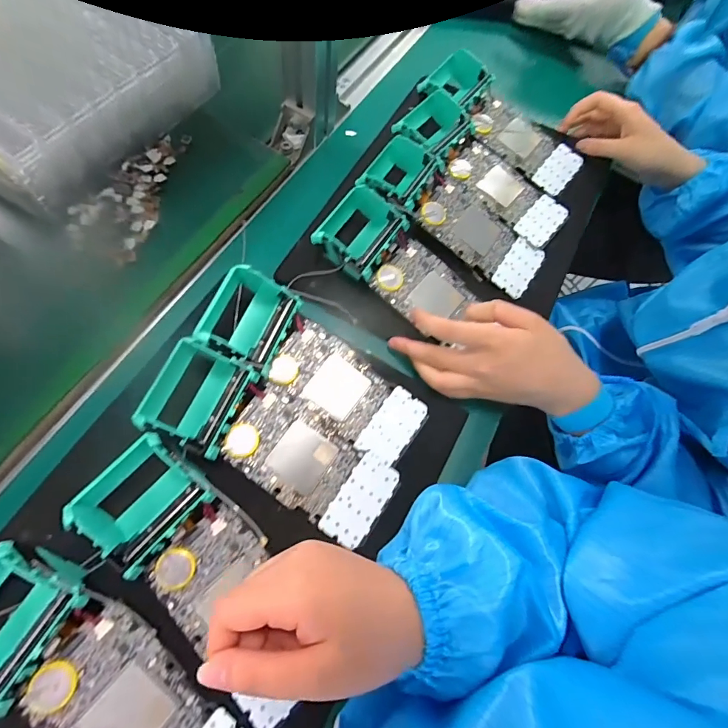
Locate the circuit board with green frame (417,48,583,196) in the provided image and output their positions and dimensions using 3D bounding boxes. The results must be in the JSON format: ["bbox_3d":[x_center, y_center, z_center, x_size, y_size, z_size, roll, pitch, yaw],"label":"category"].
[{"bbox_3d":[0.151,-0.268,0.464,0.194,0.034,0.087,45,71,3],"label":"circuit board with green frame"}]

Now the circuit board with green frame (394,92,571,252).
[{"bbox_3d":[0.125,-0.201,0.432,0.192,0.022,0.082,45,71,3],"label":"circuit board with green frame"}]

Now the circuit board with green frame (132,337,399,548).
[{"bbox_3d":[-0.067,0.059,0.306,0.188,0.025,0.068,34,68,-6],"label":"circuit board with green frame"}]

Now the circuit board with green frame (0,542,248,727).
[{"bbox_3d":[-0.161,0.187,0.245,0.191,0.037,0.074,38,69,0],"label":"circuit board with green frame"}]

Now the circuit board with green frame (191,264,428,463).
[{"bbox_3d":[-0.039,0.002,0.333,0.192,0.034,0.074,39,69,-2],"label":"circuit board with green frame"}]

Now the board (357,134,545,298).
[{"bbox_3d":[0.086,-0.142,0.406,0.196,0.038,0.084,42,70,1],"label":"board"}]

